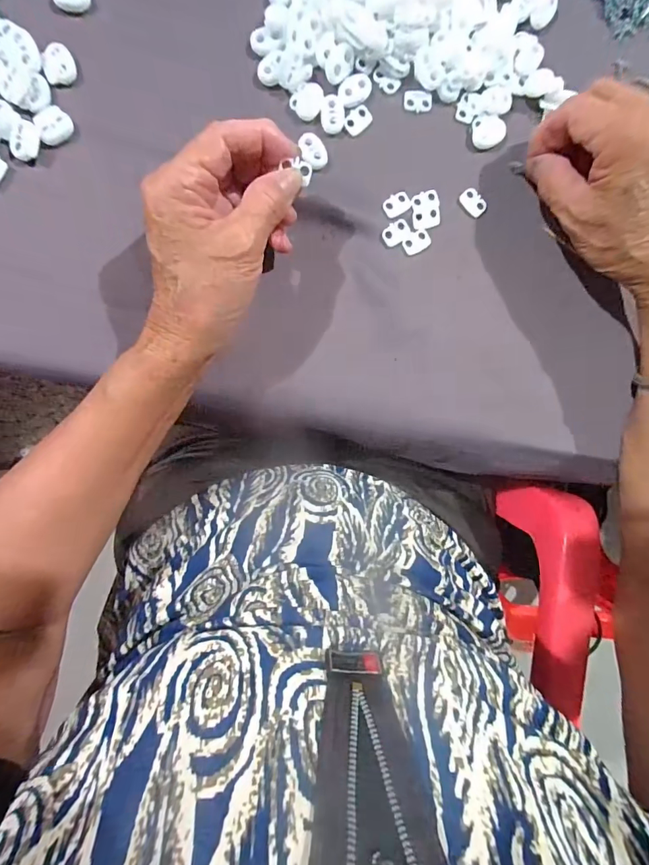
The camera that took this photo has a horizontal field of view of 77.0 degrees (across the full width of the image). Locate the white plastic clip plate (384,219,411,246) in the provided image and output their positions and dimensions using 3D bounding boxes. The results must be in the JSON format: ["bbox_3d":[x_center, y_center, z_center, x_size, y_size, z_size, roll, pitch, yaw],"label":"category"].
[{"bbox_3d":[0.048,-0.134,0.271,0.018,0.004,0.013,-30,95,-1],"label":"white plastic clip plate"}]

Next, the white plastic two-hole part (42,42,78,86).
[{"bbox_3d":[-0.165,-0.228,0.253,0.019,0.006,0.020,0,94,-4],"label":"white plastic two-hole part"}]

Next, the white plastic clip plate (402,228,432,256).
[{"bbox_3d":[0.063,-0.128,0.273,0.020,0.004,0.013,-28,95,-2],"label":"white plastic clip plate"}]

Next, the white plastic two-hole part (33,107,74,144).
[{"bbox_3d":[-0.170,-0.193,0.256,0.021,0.004,0.020,-36,95,-1],"label":"white plastic two-hole part"}]

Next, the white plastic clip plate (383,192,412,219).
[{"bbox_3d":[0.049,-0.152,0.271,0.019,0.004,0.014,-24,95,-2],"label":"white plastic clip plate"}]

